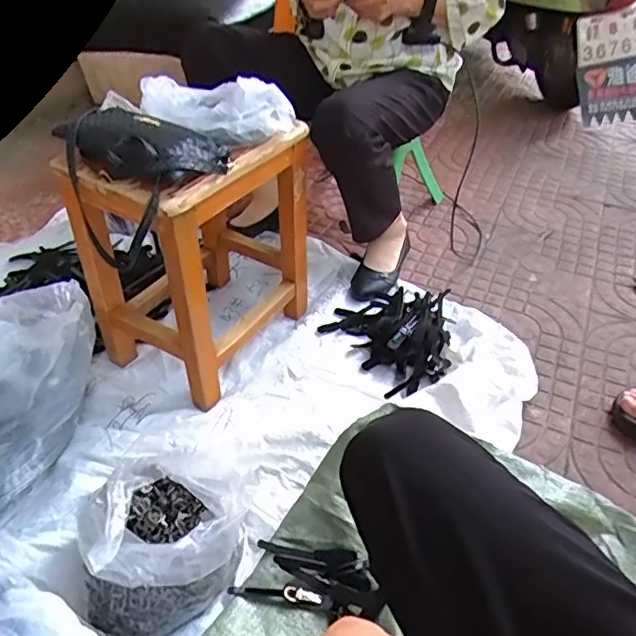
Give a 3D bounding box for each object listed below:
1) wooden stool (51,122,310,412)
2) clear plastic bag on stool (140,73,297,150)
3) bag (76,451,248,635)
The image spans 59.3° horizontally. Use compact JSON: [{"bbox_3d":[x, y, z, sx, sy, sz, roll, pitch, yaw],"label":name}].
[{"bbox_3d":[-0.201,-0.116,0.932,0.231,0.385,0.326,21,43,25],"label":"wooden stool"},{"bbox_3d":[-0.152,-0.319,0.840,0.229,0.063,0.156,12,42,16],"label":"clear plastic bag on stool"},{"bbox_3d":[-0.193,0.251,0.686,0.188,0.143,0.210,-16,41,-18],"label":"bag"}]

